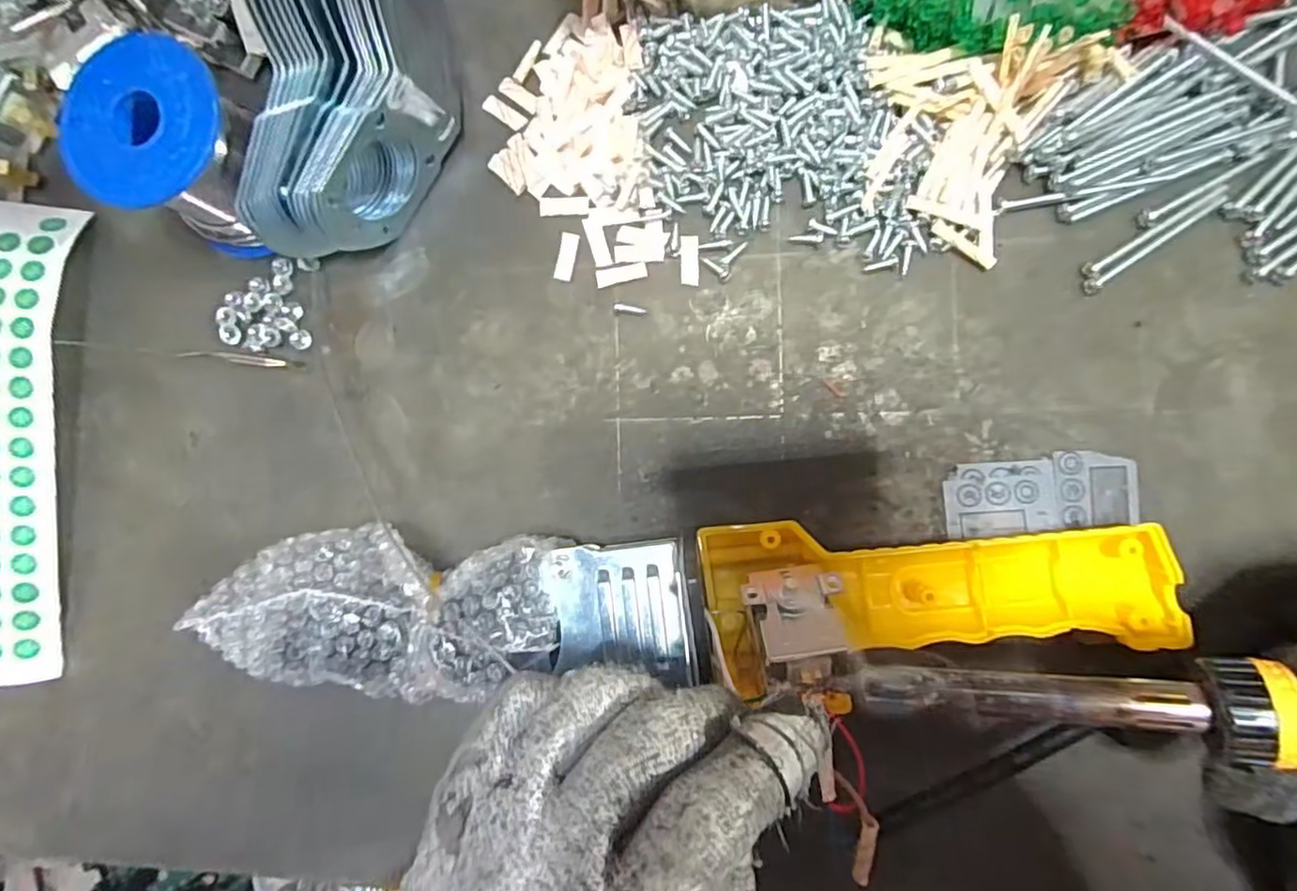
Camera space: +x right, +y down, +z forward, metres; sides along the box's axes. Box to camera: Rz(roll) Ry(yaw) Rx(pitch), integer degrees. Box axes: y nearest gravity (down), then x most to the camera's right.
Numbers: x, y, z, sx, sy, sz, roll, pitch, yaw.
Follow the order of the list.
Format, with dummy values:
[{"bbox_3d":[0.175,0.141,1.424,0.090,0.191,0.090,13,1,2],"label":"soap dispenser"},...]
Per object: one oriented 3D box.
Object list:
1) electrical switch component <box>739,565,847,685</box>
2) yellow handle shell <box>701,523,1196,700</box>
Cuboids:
[{"bbox_3d":[0.051,0.060,0.223,0.032,0.016,0.042,-3,45,4],"label":"electrical switch component"},{"bbox_3d":[0.104,0.056,0.240,0.162,0.024,0.060,-5,89,7],"label":"yellow handle shell"}]

